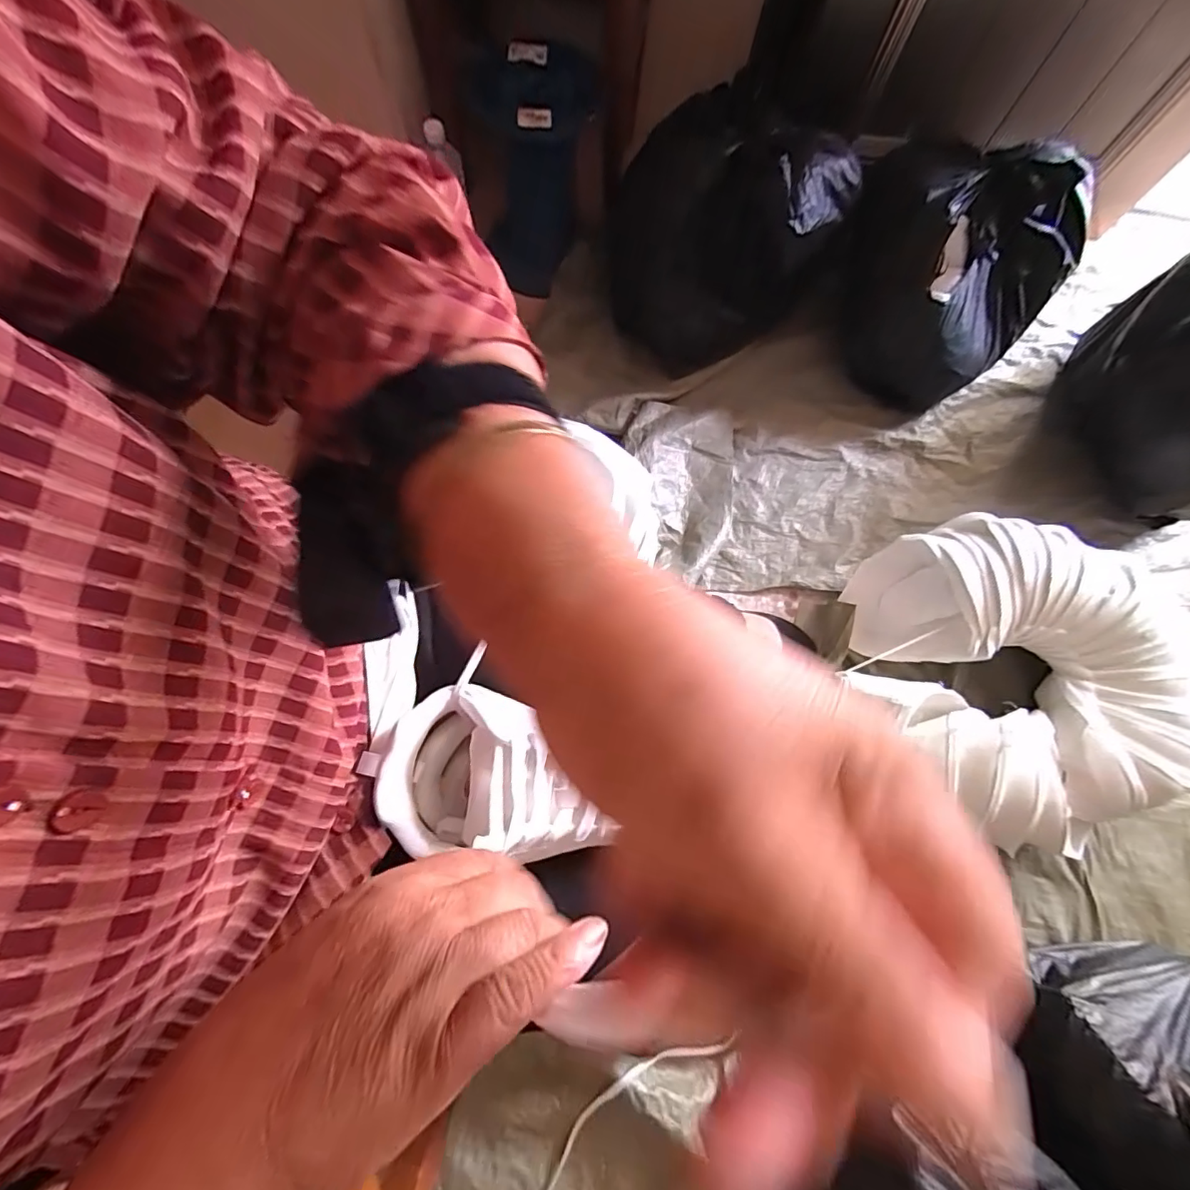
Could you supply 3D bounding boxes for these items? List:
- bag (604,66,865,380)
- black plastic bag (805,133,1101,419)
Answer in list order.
[{"bbox_3d":[0.196,-0.575,0.862,0.354,0.341,0.216,16,74,2],"label":"bag"},{"bbox_3d":[0.581,-0.531,0.895,0.351,0.287,0.294,33,75,6],"label":"black plastic bag"}]

